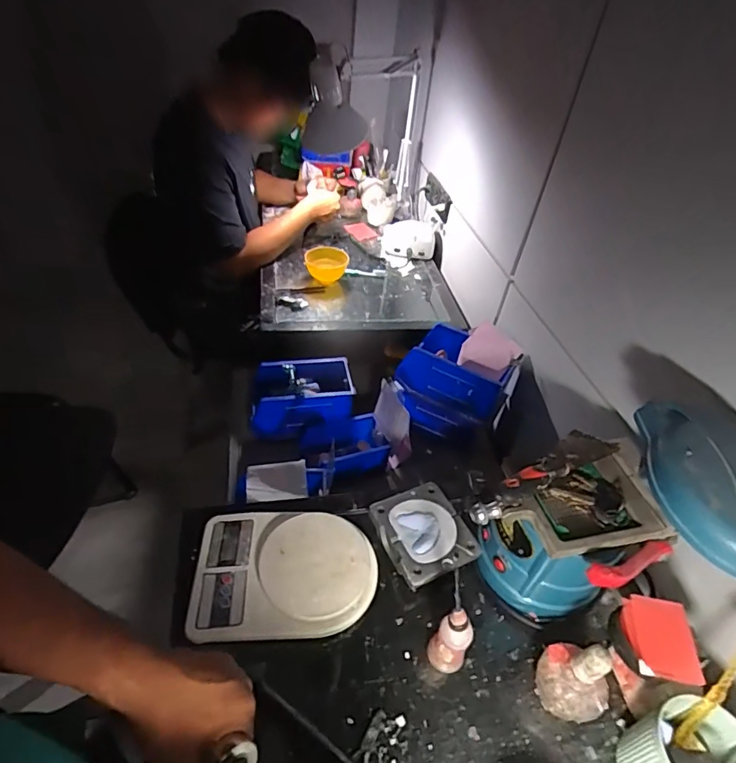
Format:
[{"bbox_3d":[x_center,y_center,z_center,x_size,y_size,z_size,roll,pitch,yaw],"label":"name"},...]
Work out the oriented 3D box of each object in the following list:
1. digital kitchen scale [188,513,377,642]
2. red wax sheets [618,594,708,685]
[{"bbox_3d":[-0.108,0.244,0.624,0.231,0.036,0.165,1,42,-7],"label":"digital kitchen scale"},{"bbox_3d":[0.303,0.265,0.491,0.062,0.015,0.077,10,41,3],"label":"red wax sheets"}]

